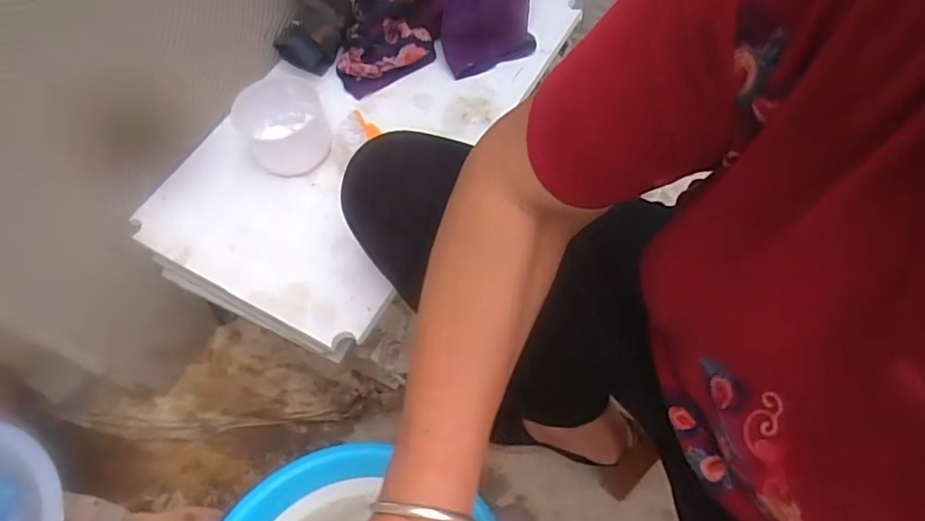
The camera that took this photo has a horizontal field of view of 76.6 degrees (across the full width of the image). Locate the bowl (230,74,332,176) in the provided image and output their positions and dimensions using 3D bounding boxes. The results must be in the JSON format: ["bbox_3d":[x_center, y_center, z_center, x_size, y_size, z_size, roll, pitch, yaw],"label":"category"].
[{"bbox_3d":[-0.225,-0.168,0.743,0.104,0.068,0.110,-1,56,2],"label":"bowl"}]

